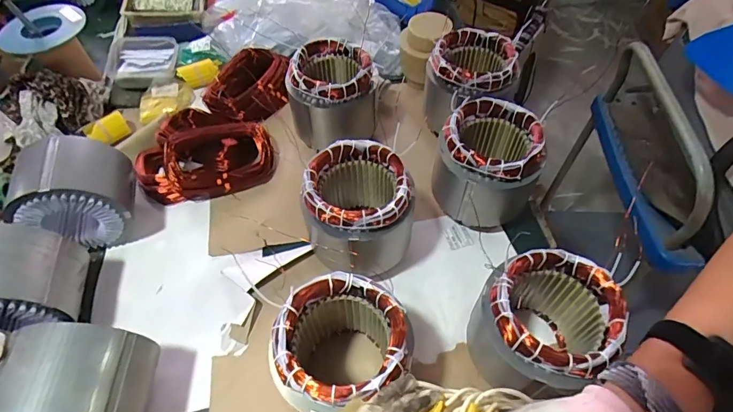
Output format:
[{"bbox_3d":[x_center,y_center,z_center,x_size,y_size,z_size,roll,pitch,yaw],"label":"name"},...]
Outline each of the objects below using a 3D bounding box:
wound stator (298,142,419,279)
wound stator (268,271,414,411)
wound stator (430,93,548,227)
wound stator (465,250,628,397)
[{"bbox_3d":[-0.017,0.009,0.623,0.141,0.158,0.143,1,54,-1],"label":"wound stator"},{"bbox_3d":[-0.031,0.173,0.492,0.140,0.142,0.131,1,54,-1],"label":"wound stator"},{"bbox_3d":[0.179,-0.057,0.662,0.136,0.165,0.137,5,54,3],"label":"wound stator"},{"bbox_3d":[0.201,0.150,0.519,0.132,0.164,0.137,1,54,-1],"label":"wound stator"}]

